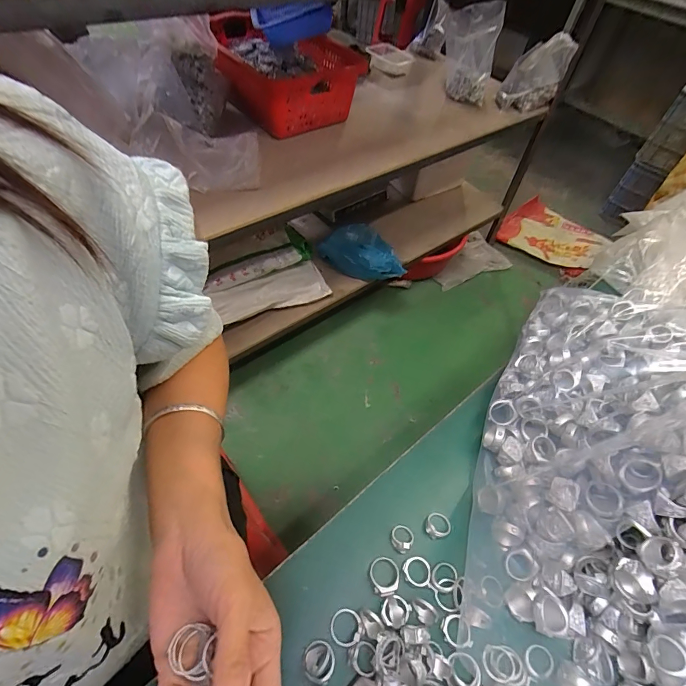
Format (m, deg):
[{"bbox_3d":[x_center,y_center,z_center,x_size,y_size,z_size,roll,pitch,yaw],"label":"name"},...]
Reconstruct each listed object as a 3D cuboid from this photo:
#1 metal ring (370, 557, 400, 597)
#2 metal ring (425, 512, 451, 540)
[{"bbox_3d":[0.034,0.192,0.314,0.024,0.008,0.028,18,54,8],"label":"metal ring"},{"bbox_3d":[0.086,0.164,0.342,0.024,0.004,0.020,-13,56,-14],"label":"metal ring"}]

